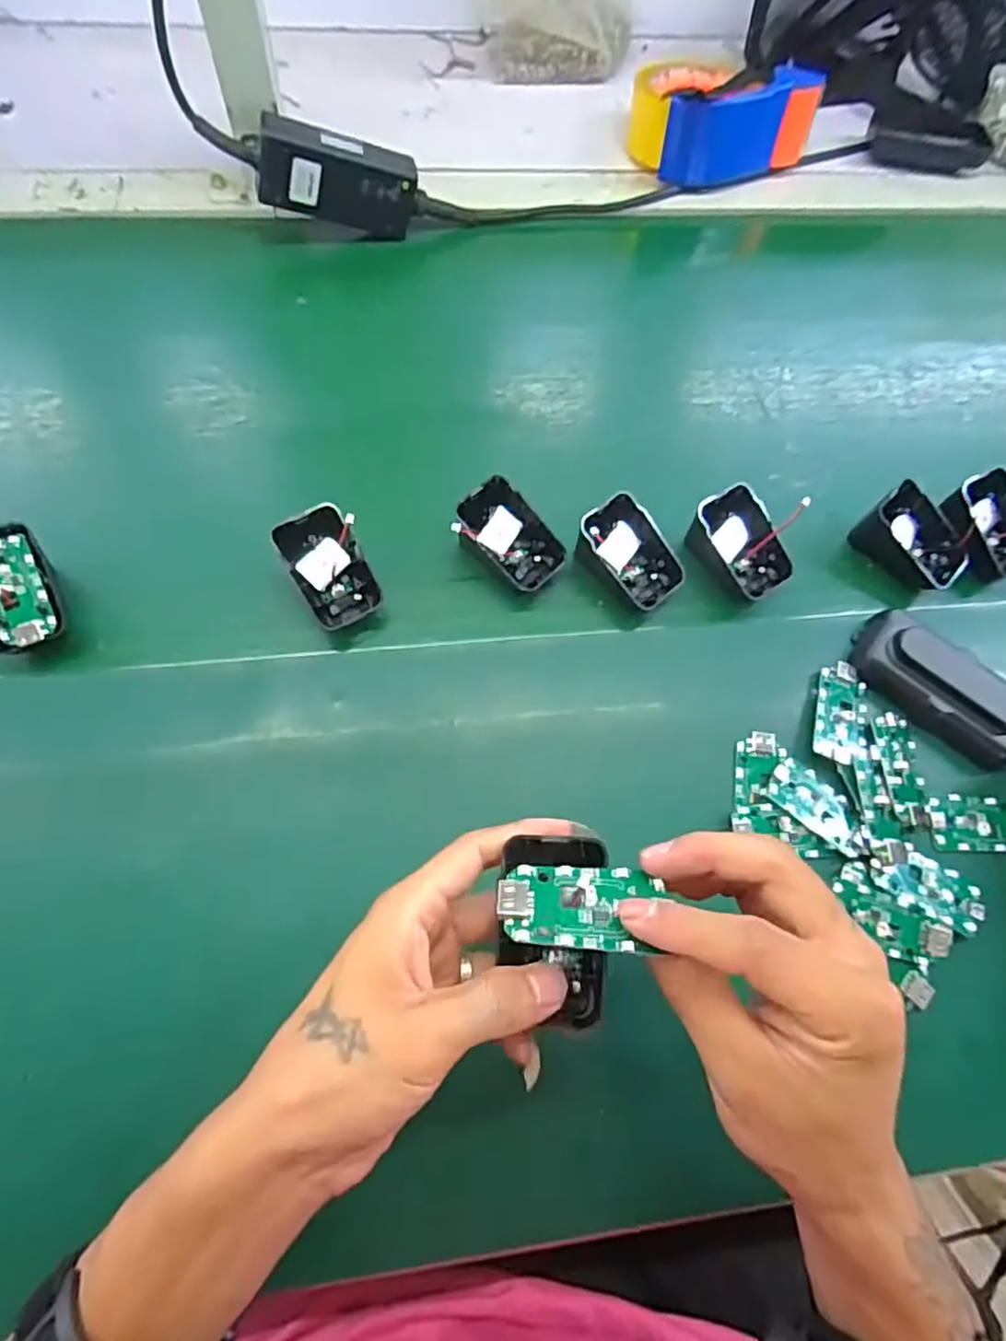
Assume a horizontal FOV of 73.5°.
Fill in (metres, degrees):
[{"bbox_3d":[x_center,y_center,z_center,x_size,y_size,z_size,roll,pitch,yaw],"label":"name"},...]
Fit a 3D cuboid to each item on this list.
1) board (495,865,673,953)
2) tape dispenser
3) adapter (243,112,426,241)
[{"bbox_3d":[0.028,0.086,0.248,0.056,0.004,0.031,3,47,0],"label":"board"},{"bbox_3d":[0.188,-0.497,0.597,0.149,0.073,0.100,-11,66,-9],"label":"tape dispenser"},{"bbox_3d":[-0.125,-0.376,0.517,0.127,0.053,0.028,1,64,-24],"label":"adapter"}]

